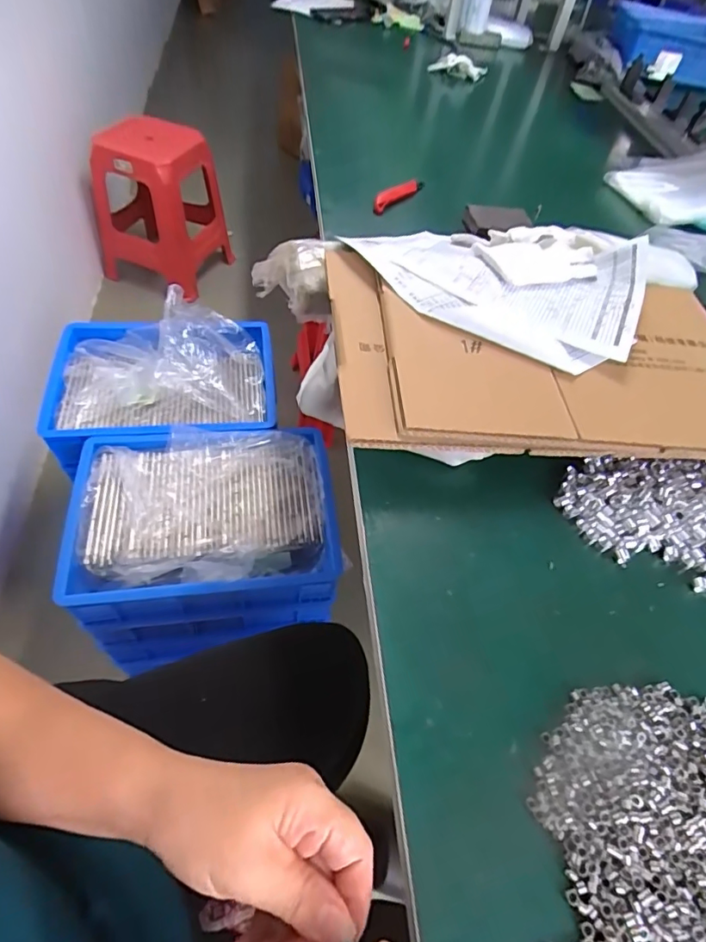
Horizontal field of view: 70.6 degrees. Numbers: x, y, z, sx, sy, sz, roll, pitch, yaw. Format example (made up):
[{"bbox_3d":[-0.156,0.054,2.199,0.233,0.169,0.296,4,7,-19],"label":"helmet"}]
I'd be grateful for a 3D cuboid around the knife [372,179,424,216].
[{"bbox_3d":[0.074,-0.437,0.781,0.016,0.030,0.144,31,55,14],"label":"knife"}]

